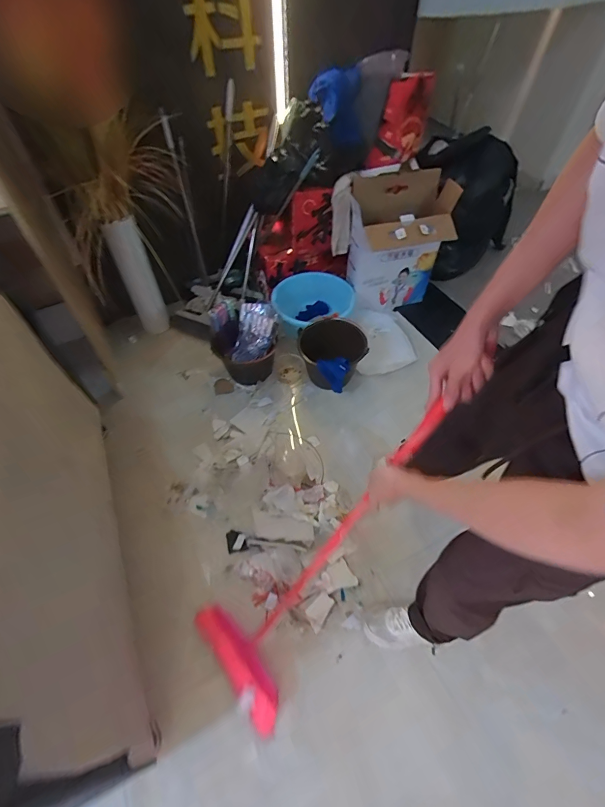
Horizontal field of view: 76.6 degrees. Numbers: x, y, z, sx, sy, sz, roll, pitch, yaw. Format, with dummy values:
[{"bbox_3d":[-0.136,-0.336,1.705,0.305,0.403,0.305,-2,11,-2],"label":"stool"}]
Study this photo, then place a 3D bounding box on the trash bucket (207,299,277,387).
[{"bbox_3d":[-0.235,-0.263,1.601,0.266,0.282,0.246,0,53,0],"label":"trash bucket"}]

